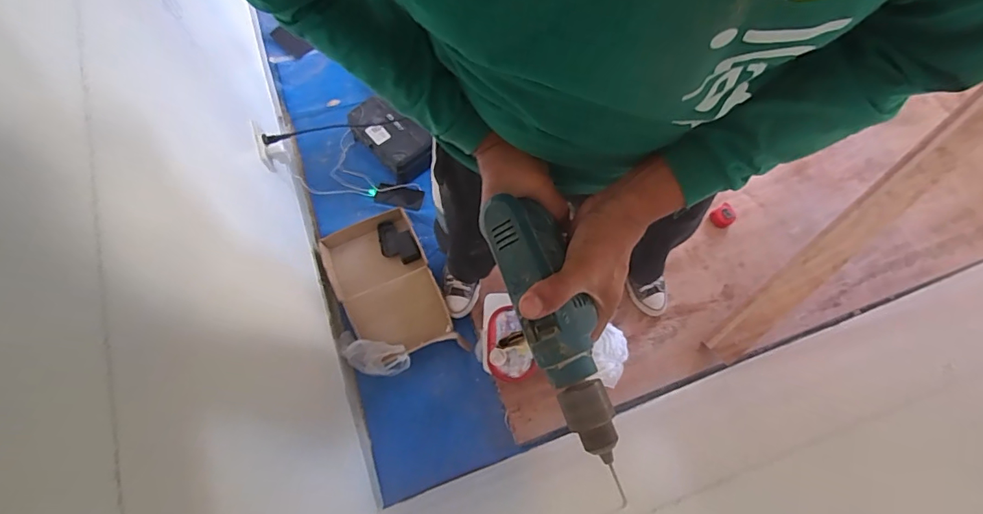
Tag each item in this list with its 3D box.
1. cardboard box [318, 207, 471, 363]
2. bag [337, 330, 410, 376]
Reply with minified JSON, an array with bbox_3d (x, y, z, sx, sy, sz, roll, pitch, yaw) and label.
[{"bbox_3d":[-0.298,0.081,1.314,0.283,0.065,0.450,-26,73,-9],"label":"cardboard box"},{"bbox_3d":[-0.328,0.264,1.238,0.227,0.082,0.093,14,71,6],"label":"bag"}]

